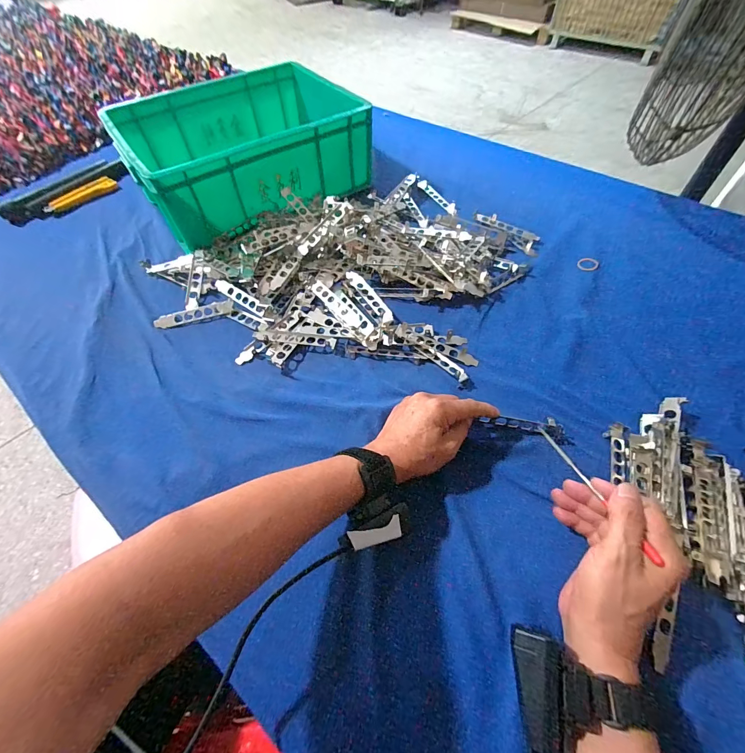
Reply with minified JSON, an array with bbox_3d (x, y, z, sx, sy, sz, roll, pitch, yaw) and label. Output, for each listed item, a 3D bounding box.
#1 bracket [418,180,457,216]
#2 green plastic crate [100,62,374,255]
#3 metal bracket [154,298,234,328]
[{"bbox_3d":[0.128,-0.354,0.704,0.025,0.013,0.116,-28,61,-15],"label":"bracket"},{"bbox_3d":[-0.238,-0.445,0.692,0.415,0.131,0.311,-32,62,-17],"label":"green plastic crate"},{"bbox_3d":[-0.272,-0.097,0.545,0.116,0.007,0.027,-14,58,-7],"label":"metal bracket"}]

